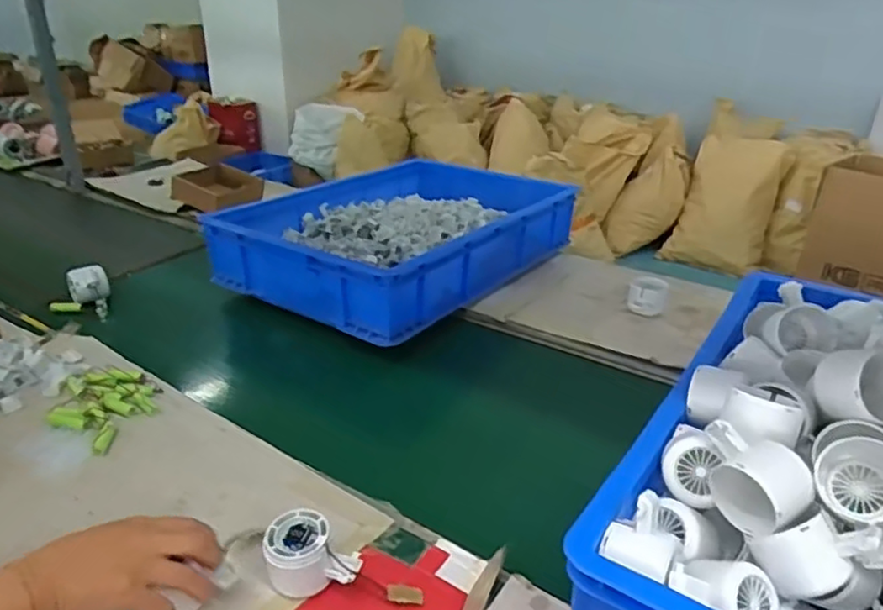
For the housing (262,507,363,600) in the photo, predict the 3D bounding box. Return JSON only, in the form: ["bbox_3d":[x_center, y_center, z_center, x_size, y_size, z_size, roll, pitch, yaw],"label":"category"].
[{"bbox_3d":[-0.112,0.217,0.574,0.081,0.054,0.052,-2,26,-4],"label":"housing"}]

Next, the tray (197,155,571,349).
[{"bbox_3d":[-0.052,-0.139,1.215,0.411,0.118,0.622,18,31,31],"label":"tray"}]

